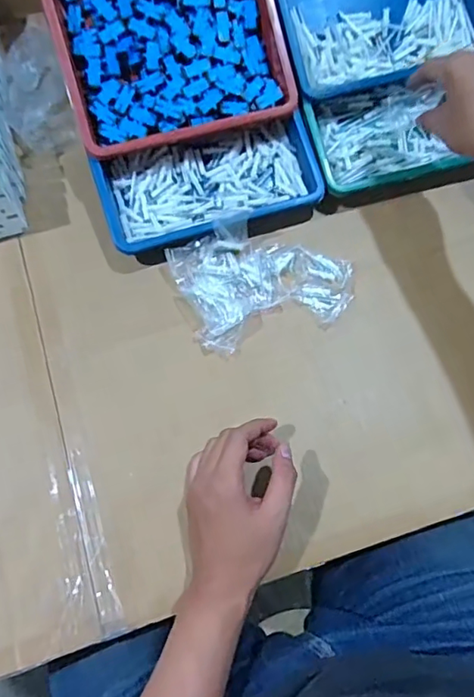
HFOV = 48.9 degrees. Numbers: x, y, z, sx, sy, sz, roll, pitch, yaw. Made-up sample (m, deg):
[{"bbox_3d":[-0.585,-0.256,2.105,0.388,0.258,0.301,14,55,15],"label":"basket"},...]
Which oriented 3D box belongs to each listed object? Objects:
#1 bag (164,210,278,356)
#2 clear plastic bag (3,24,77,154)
[{"bbox_3d":[-0.009,-0.069,0.547,0.097,0.043,0.126,-20,72,-8],"label":"bag"},{"bbox_3d":[-0.240,-0.311,0.612,0.074,0.059,0.155,-18,72,-7],"label":"clear plastic bag"}]

